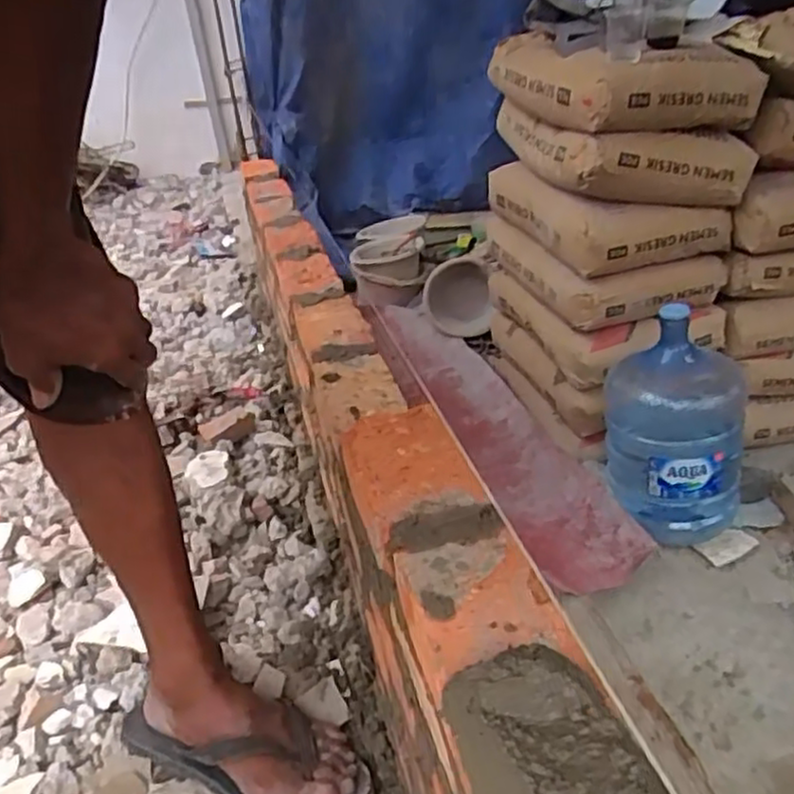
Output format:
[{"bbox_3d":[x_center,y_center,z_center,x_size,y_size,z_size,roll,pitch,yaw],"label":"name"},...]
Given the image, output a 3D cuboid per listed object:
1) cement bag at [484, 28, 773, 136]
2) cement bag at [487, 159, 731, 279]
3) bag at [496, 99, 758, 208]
[{"bbox_3d":[0.451,-0.692,1.548,0.355,0.150,0.536,-14,32,-11],"label":"cement bag"},{"bbox_3d":[0.461,-0.460,1.696,0.334,0.153,0.547,-14,32,-11],"label":"cement bag"},{"bbox_3d":[0.481,-0.578,1.624,0.370,0.145,0.519,-11,31,-7],"label":"bag"}]

